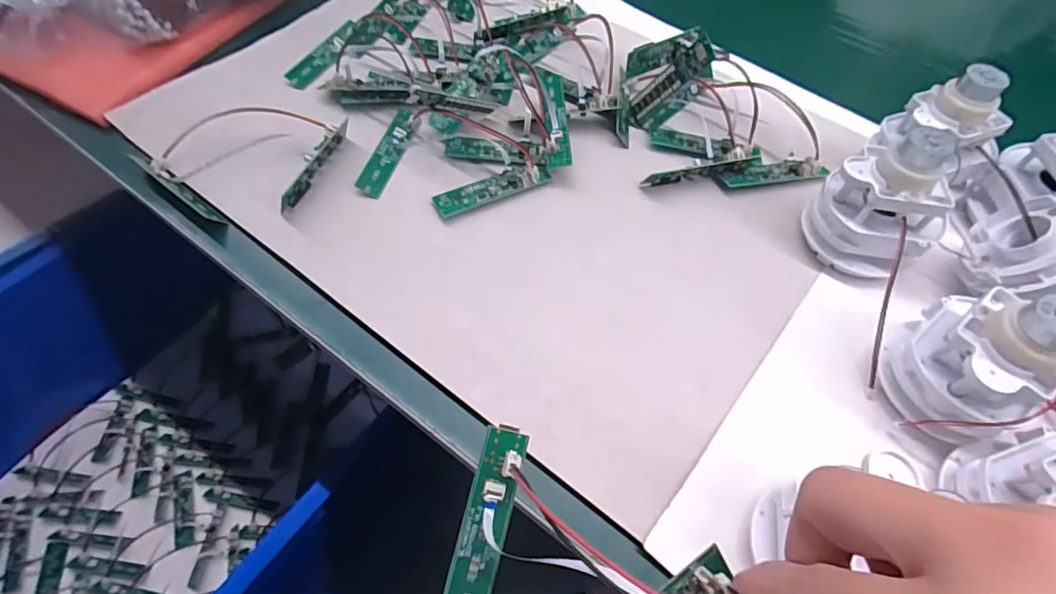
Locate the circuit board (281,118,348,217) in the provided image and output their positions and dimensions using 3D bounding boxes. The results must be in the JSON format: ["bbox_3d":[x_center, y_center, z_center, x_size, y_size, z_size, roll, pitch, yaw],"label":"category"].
[{"bbox_3d":[-0.145,-0.090,0.351,0.008,0.020,0.081,15,59,7],"label":"circuit board"}]

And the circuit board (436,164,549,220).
[{"bbox_3d":[-0.025,-0.074,0.353,0.080,0.009,0.021,-26,63,-17],"label":"circuit board"}]

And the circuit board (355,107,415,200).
[{"bbox_3d":[-0.098,-0.102,0.366,0.018,0.008,0.076,26,59,-16],"label":"circuit board"}]

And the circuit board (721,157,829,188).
[{"bbox_3d":[0.174,-0.090,0.369,0.075,0.006,0.020,-7,59,-6],"label":"circuit board"}]

